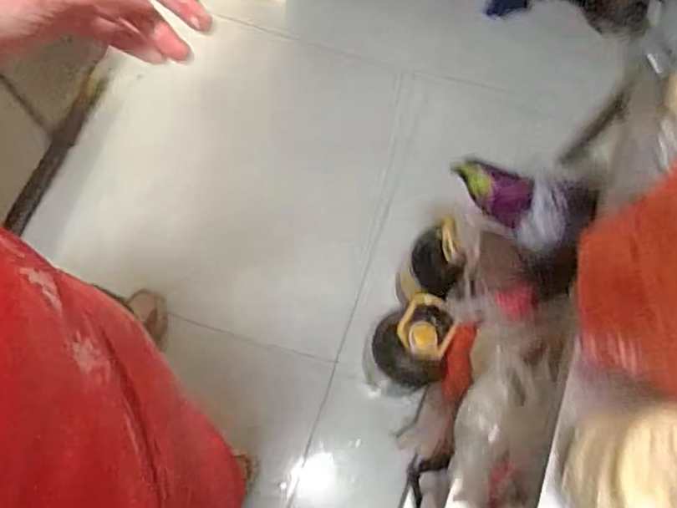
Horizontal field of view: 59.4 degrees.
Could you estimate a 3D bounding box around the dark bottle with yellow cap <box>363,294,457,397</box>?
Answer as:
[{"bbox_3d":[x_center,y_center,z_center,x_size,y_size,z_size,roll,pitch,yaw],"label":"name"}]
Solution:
[{"bbox_3d":[0.123,0.197,1.175,0.135,0.358,0.159,6,72,1],"label":"dark bottle with yellow cap"}]

